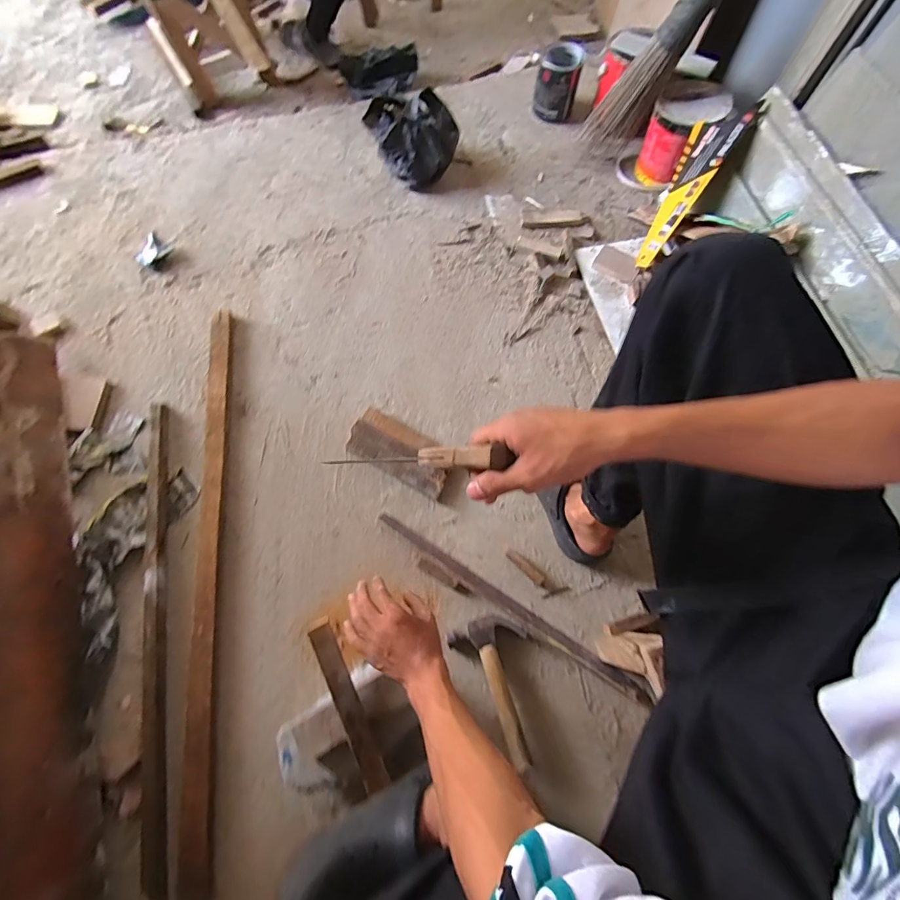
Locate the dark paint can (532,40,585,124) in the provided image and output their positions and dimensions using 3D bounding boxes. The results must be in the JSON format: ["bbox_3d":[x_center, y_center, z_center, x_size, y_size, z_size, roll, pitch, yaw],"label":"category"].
[{"bbox_3d":[0.270,-0.924,1.096,0.102,0.131,0.094,15,71,6],"label":"dark paint can"}]

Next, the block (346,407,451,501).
[{"bbox_3d":[-0.092,0.002,0.828,0.202,0.035,0.102,27,73,10],"label":"block"}]

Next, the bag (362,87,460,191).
[{"bbox_3d":[-0.081,-0.734,1.042,0.196,0.145,0.142,-21,71,-7],"label":"bag"}]

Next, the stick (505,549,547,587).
[{"bbox_3d":[0.130,0.201,0.746,0.079,0.012,0.022,40,75,14],"label":"stick"}]

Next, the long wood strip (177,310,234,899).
[{"bbox_3d":[-0.428,0.177,0.773,0.047,0.028,0.980,-7,70,-2],"label":"long wood strip"}]

